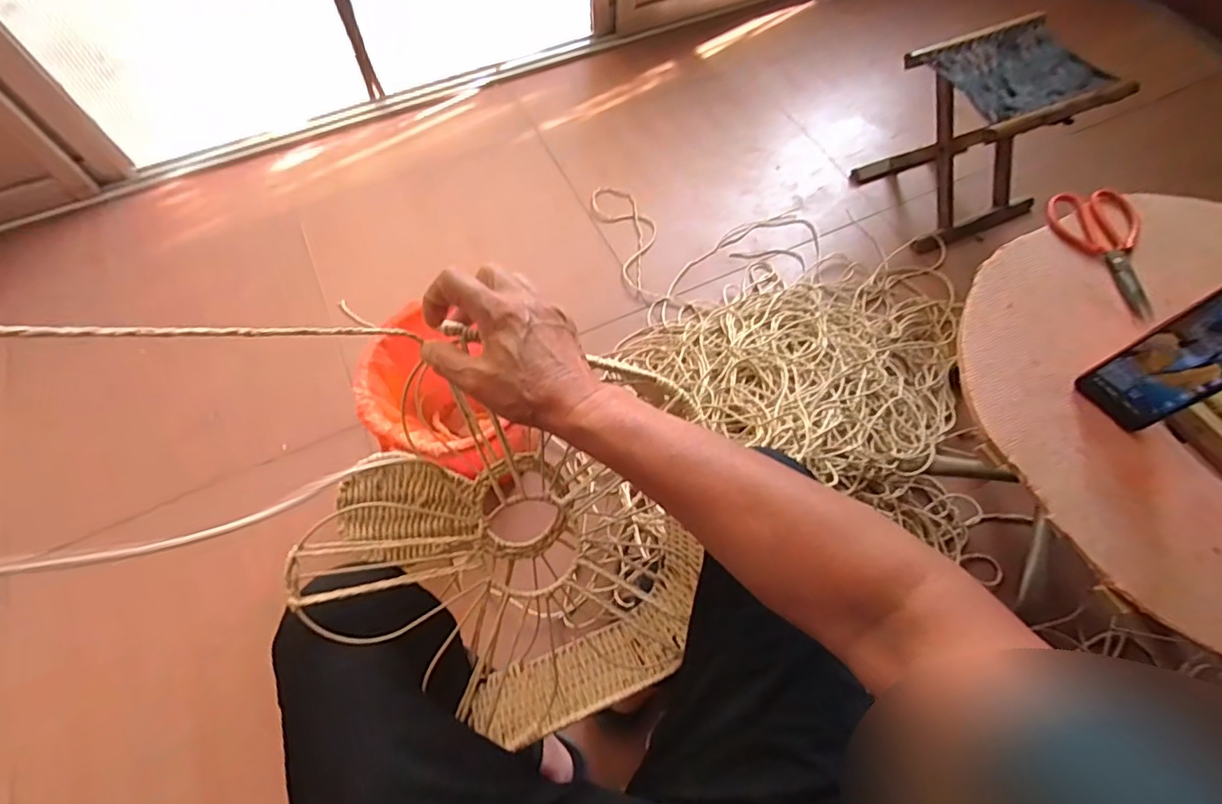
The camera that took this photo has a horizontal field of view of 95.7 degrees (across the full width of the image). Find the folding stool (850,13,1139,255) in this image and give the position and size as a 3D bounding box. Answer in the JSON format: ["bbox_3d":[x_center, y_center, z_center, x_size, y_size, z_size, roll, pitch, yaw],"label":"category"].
[{"bbox_3d":[0.736,-0.529,1.119,0.260,0.325,0.278,-22,64,-9],"label":"folding stool"}]

